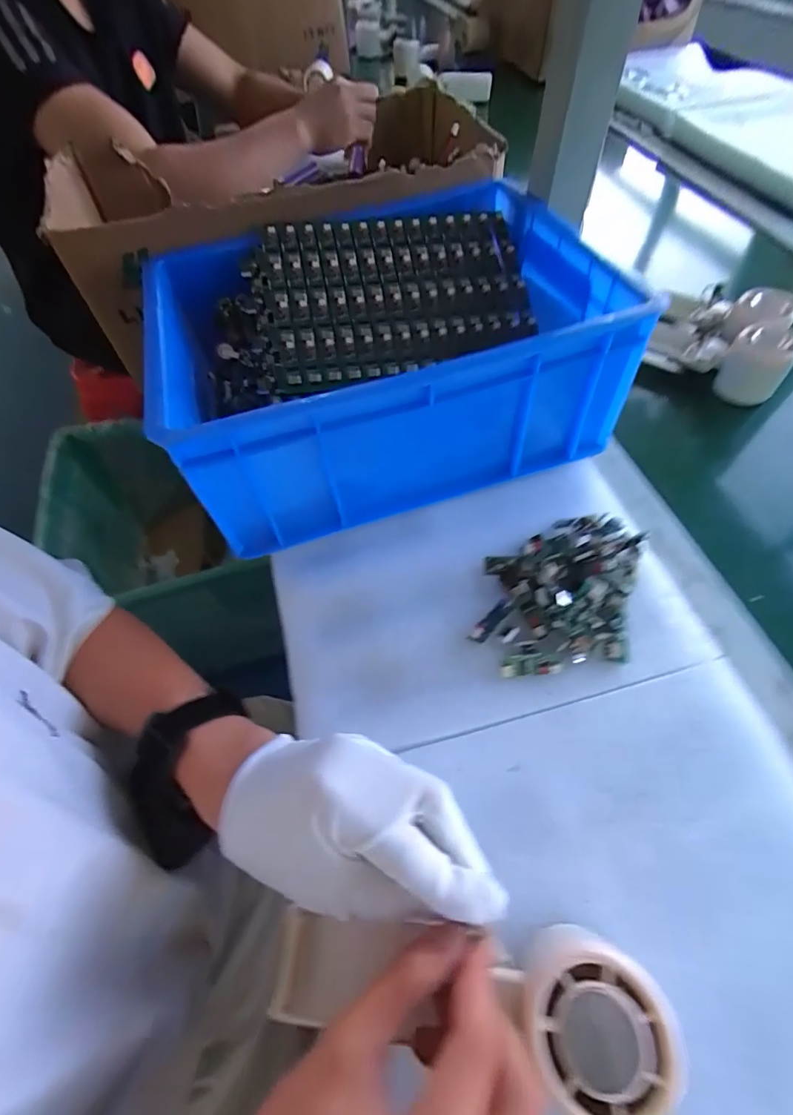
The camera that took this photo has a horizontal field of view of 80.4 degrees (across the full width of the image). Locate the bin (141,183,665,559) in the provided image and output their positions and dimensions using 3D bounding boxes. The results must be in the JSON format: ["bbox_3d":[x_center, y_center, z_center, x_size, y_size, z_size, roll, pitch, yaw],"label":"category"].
[{"bbox_3d":[-0.011,-0.178,0.395,0.325,0.123,0.262,-17,59,-5],"label":"bin"}]

